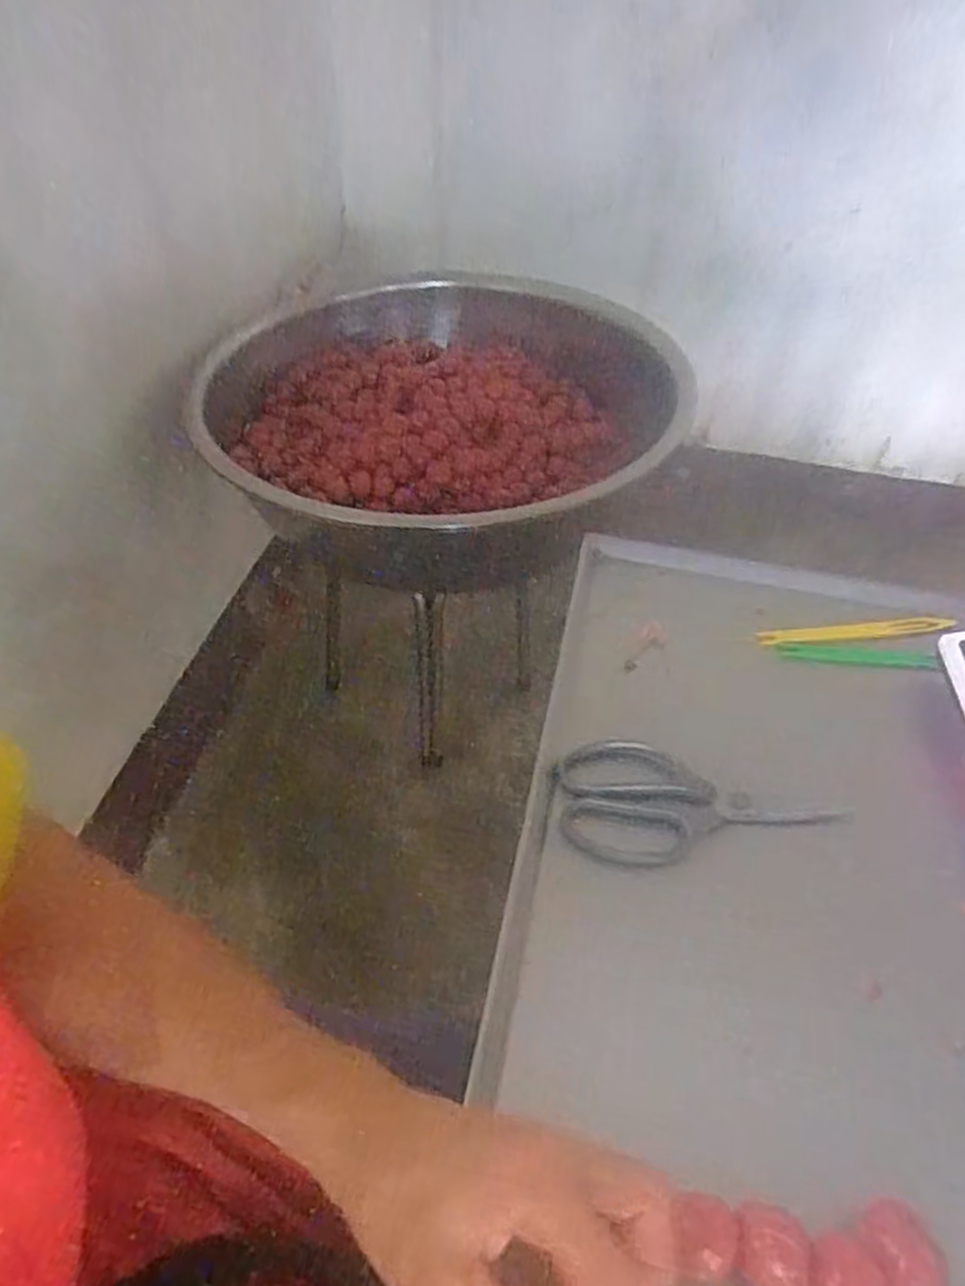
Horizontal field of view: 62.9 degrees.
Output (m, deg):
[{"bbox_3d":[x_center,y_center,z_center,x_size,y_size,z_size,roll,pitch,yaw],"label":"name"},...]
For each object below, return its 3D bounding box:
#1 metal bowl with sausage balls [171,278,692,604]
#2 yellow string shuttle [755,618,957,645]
[{"bbox_3d":[-0.064,-0.333,1.222,0.673,0.248,0.674,2,47,-2],"label":"metal bowl with sausage balls"},{"bbox_3d":[0.320,-0.012,0.681,0.170,0.012,0.015,-4,47,-7],"label":"yellow string shuttle"}]

